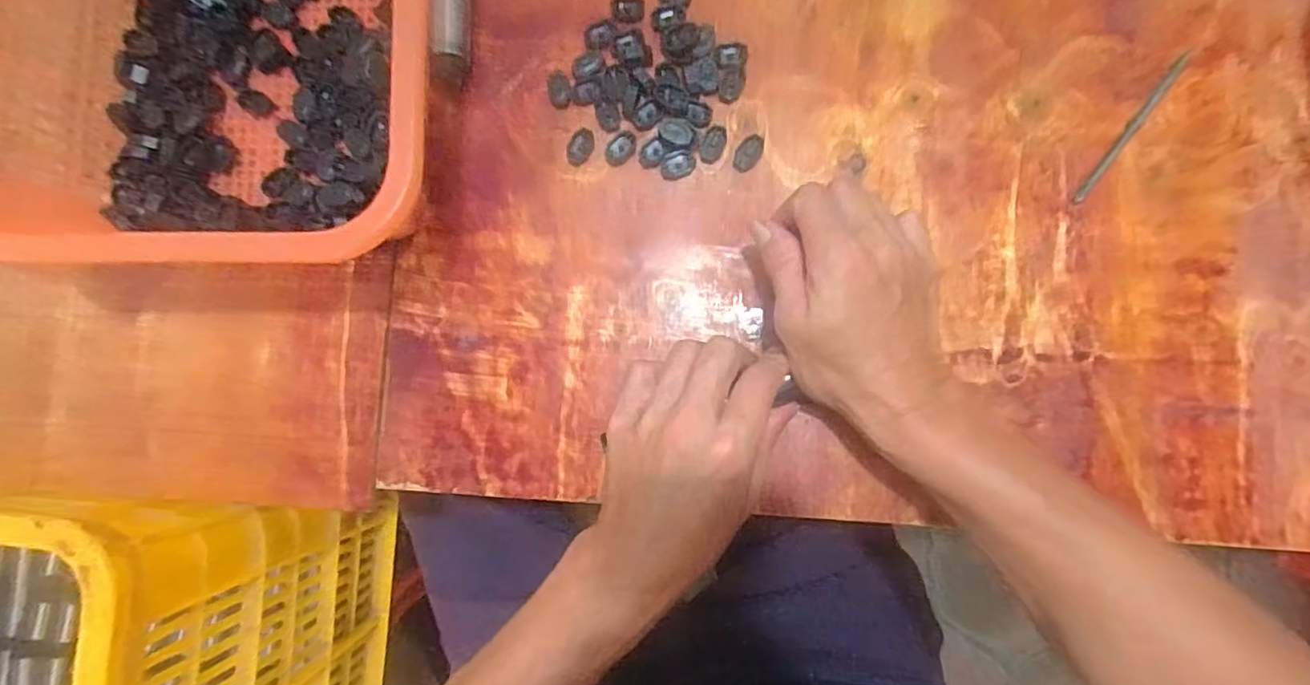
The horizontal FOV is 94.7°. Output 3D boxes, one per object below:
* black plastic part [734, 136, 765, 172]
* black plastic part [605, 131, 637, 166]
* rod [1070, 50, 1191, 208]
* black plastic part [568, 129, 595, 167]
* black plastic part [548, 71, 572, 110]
[{"bbox_3d":[0.058,-0.118,0.374,0.014,0.004,0.024,33,88,5],"label":"black plastic part"},{"bbox_3d":[-0.022,-0.122,0.378,0.016,0.004,0.023,39,88,5],"label":"black plastic part"},{"bbox_3d":[0.283,-0.128,0.357,0.006,0.004,0.110,37,88,5],"label":"rod"},{"bbox_3d":[-0.047,-0.124,0.381,0.015,0.004,0.024,27,87,5],"label":"black plastic part"},{"bbox_3d":[-0.061,-0.162,0.385,0.015,0.004,0.024,-11,85,2],"label":"black plastic part"}]

